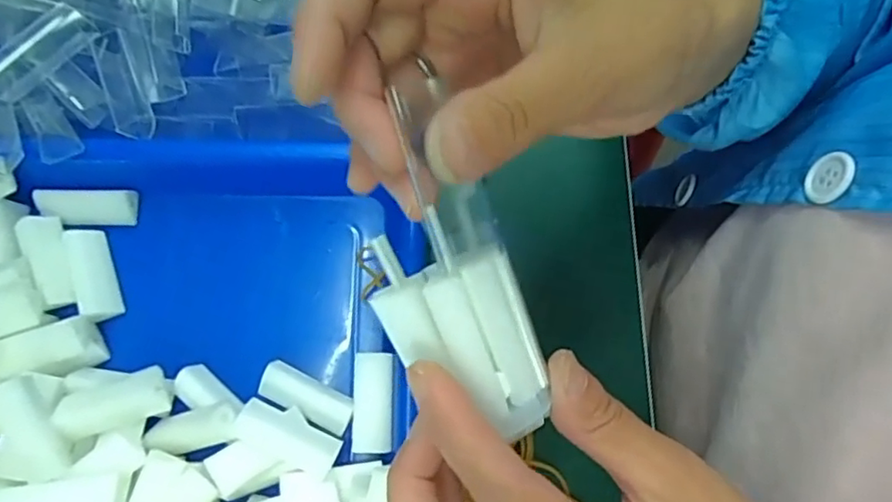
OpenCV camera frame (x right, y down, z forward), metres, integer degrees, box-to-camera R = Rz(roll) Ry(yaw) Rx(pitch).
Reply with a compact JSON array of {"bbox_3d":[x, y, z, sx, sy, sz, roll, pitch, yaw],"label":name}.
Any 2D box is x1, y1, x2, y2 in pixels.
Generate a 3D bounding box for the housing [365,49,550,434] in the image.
[{"bbox_3d":[-0.002,-0.001,0.184,0.042,0.021,0.114,-14,79,-4],"label":"housing"}]

